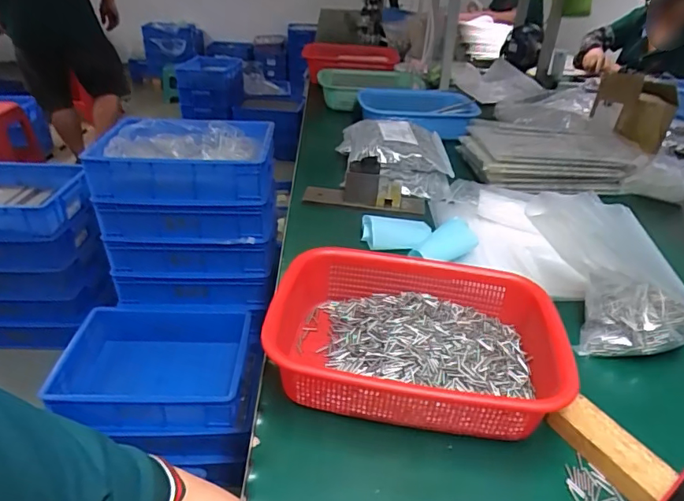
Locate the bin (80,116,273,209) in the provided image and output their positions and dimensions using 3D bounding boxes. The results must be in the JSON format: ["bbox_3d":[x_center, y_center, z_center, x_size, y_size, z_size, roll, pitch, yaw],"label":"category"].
[{"bbox_3d":[-0.384,-0.231,1.216,0.402,0.123,0.273,-1,32,-3],"label":"bin"}]

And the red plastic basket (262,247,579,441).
[{"bbox_3d":[0.074,0.096,0.508,0.292,0.081,0.204,5,32,7],"label":"red plastic basket"}]

